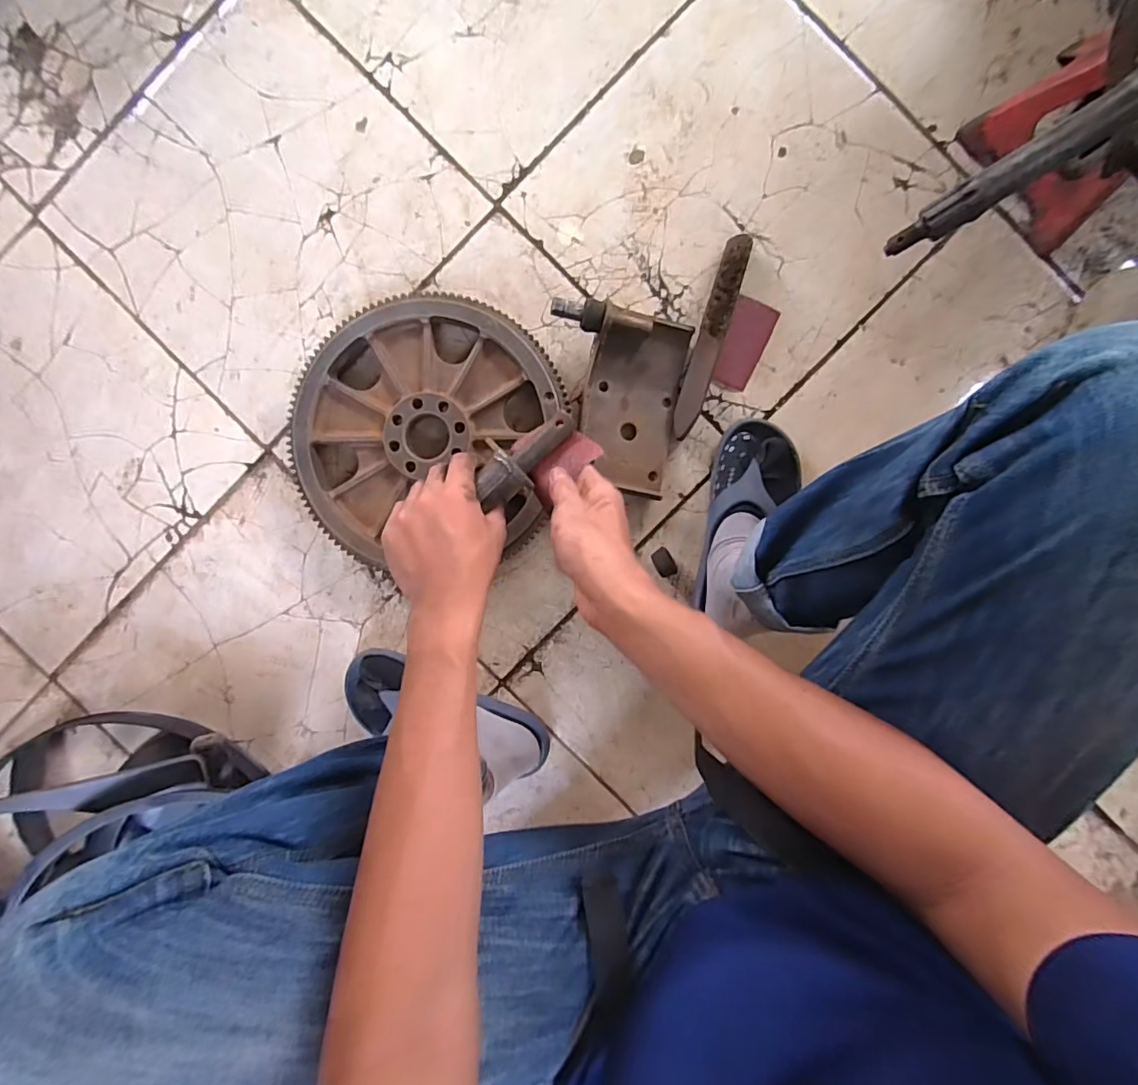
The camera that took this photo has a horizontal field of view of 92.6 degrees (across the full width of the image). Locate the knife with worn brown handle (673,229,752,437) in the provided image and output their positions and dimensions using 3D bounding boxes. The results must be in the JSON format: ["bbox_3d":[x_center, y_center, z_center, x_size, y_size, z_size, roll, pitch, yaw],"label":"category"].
[{"bbox_3d":[0.166,-0.237,0.631,0.034,0.040,0.231,16,94,0],"label":"knife with worn brown handle"}]

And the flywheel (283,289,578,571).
[{"bbox_3d":[-0.168,-0.128,0.640,0.303,0.054,0.298,0,94,2],"label":"flywheel"}]

